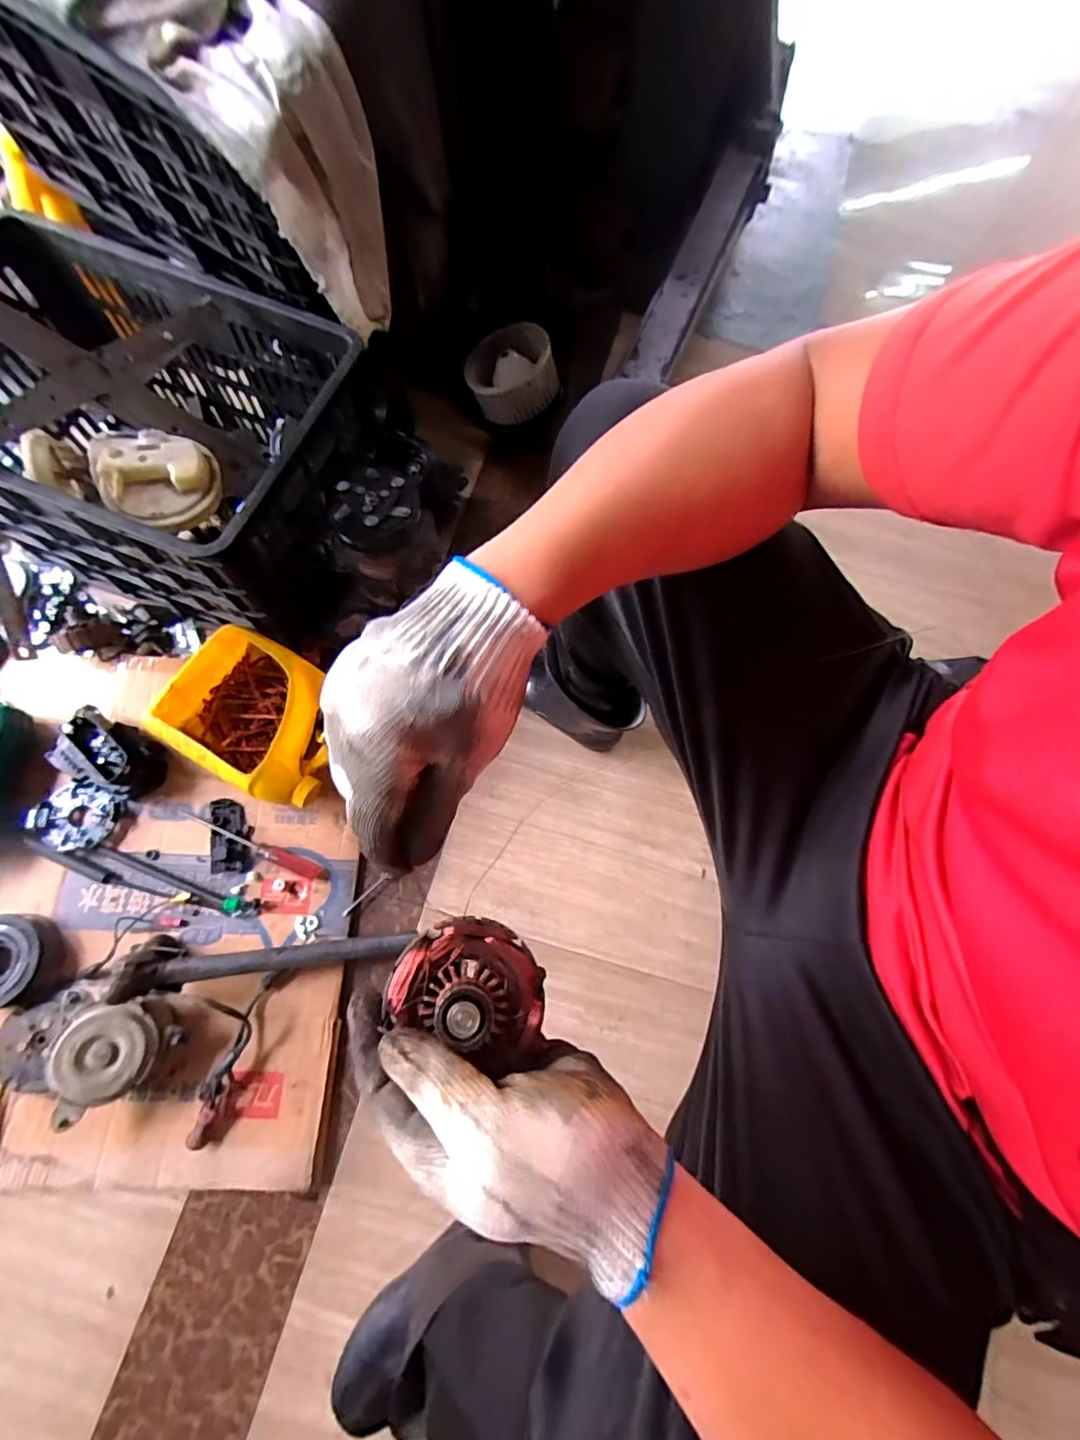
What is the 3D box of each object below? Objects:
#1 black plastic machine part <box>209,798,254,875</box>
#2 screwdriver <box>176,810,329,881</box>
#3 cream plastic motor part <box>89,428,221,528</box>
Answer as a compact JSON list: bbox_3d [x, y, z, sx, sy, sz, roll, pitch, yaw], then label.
[{"bbox_3d":[-0.412,0.152,0.700,0.049,0.016,0.097,-8,76,-4],"label":"black plastic machine part"},{"bbox_3d":[-0.384,0.169,0.703,0.212,0.020,0.021,21,76,4],"label":"screwdriver"},{"bbox_3d":[-0.420,-0.266,0.576,0.117,0.039,0.110,9,72,-2],"label":"cream plastic motor part"}]

